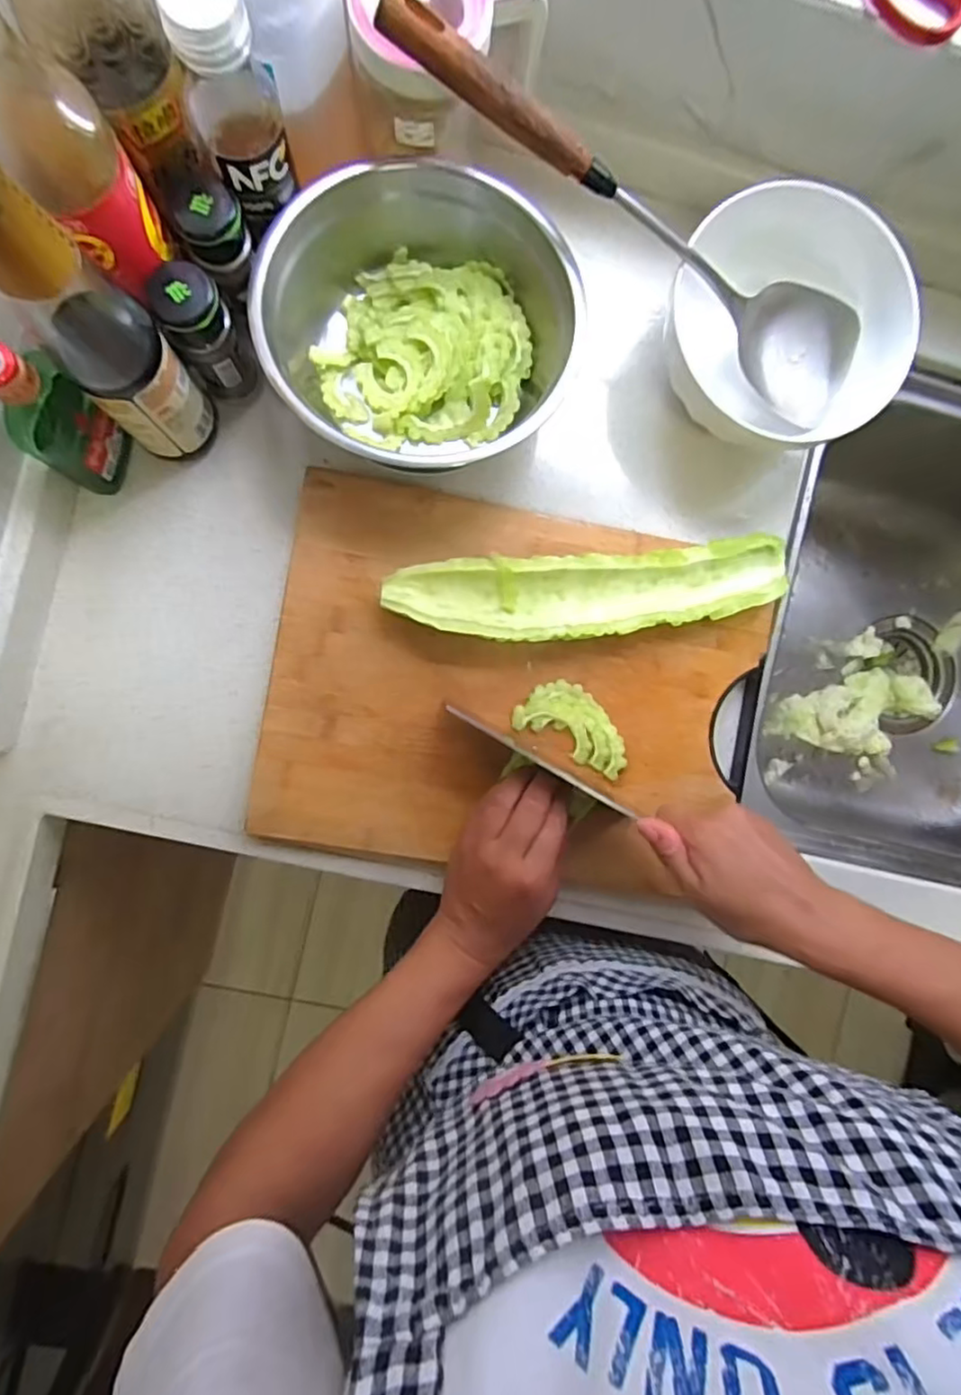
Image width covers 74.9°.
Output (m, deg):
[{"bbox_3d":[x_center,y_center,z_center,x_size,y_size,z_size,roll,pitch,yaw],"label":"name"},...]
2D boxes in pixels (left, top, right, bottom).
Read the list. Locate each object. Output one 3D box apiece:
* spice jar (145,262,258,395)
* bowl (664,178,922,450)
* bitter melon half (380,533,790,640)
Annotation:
[{"bbox_3d":[-0.185,-0.245,0.422,0.042,0.104,0.044,0,90,-8],"label":"spice jar"},{"bbox_3d":[0.219,-0.266,0.464,0.167,0.088,0.146,24,87,-8],"label":"bowl"},{"bbox_3d":[0.083,-0.077,0.467,0.297,0.041,0.061,-6,91,-8],"label":"bitter melon half"}]

